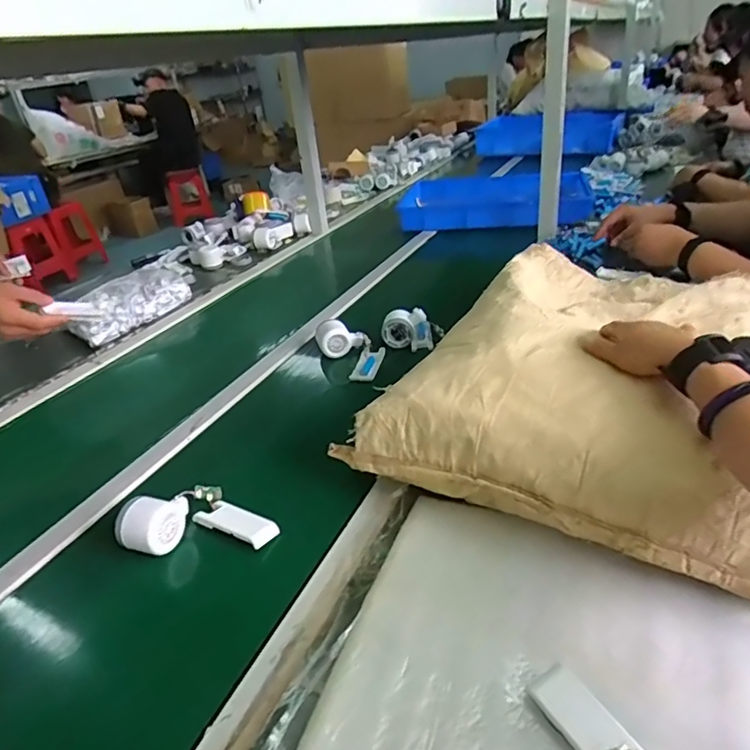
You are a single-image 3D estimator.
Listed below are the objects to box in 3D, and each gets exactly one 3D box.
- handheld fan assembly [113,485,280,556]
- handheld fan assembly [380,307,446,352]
[{"bbox_3d":[-0.206,0.162,0.640,0.175,0.044,0.084,-5,27,0],"label":"handheld fan assembly"},{"bbox_3d":[0.069,-0.085,1.005,0.113,0.061,0.048,0,28,9],"label":"handheld fan assembly"}]

